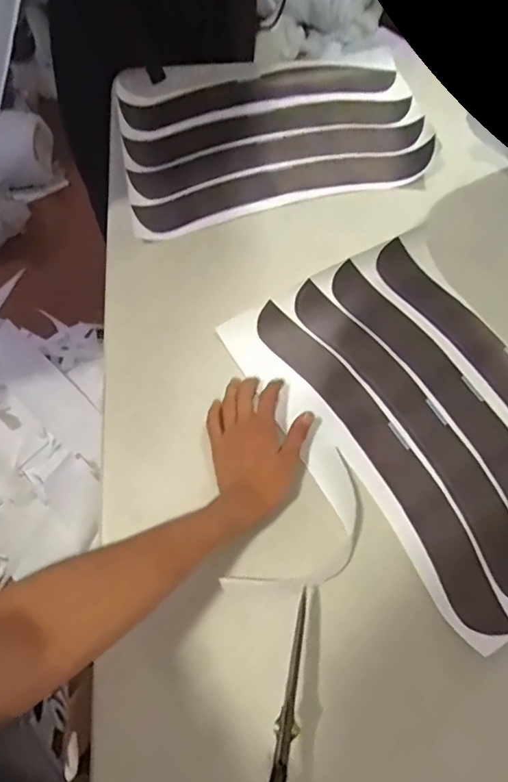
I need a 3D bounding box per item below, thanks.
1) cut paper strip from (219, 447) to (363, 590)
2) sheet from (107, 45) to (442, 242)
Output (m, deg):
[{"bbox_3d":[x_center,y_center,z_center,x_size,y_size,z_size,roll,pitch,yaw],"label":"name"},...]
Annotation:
[{"bbox_3d":[0.062,0.153,0.547,0.089,0.024,0.189,37,73,12],"label":"cut paper strip"},{"bbox_3d":[0.025,-0.384,0.762,0.431,0.043,0.281,-14,70,-6],"label":"sheet"}]

